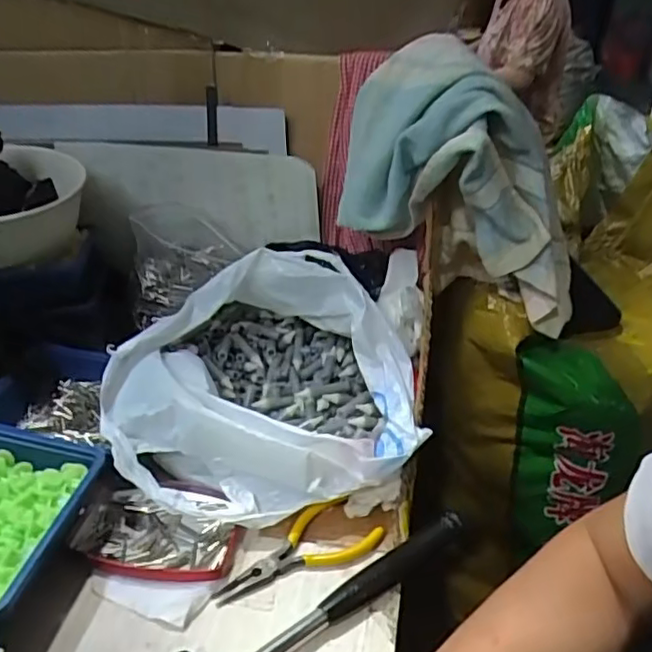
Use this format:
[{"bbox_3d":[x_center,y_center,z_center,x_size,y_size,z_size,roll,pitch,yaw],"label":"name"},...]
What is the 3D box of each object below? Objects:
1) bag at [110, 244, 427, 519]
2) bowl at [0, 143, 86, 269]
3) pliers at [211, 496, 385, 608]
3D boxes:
[{"bbox_3d":[-0.050,0.034,0.534,0.252,0.126,0.227,2,30,3],"label":"bag"},{"bbox_3d":[-0.314,-0.108,0.587,0.156,0.076,0.156,0,30,0],"label":"bowl"},{"bbox_3d":[-0.022,0.163,0.454,0.125,0.017,0.049,-16,34,-25],"label":"pliers"}]

